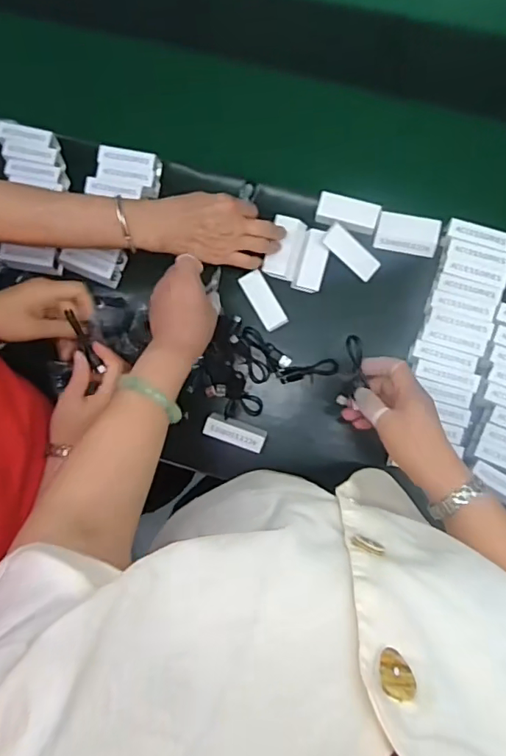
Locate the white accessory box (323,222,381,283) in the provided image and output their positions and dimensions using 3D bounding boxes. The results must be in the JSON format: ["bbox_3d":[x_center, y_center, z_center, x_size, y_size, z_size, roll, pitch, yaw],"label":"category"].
[{"bbox_3d":[0.123,-0.154,0.638,0.080,0.015,0.034,39,91,-14],"label":"white accessory box"}]

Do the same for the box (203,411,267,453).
[{"bbox_3d":[-0.021,0.070,0.656,0.078,0.032,0.029,19,89,6],"label":"box"}]

